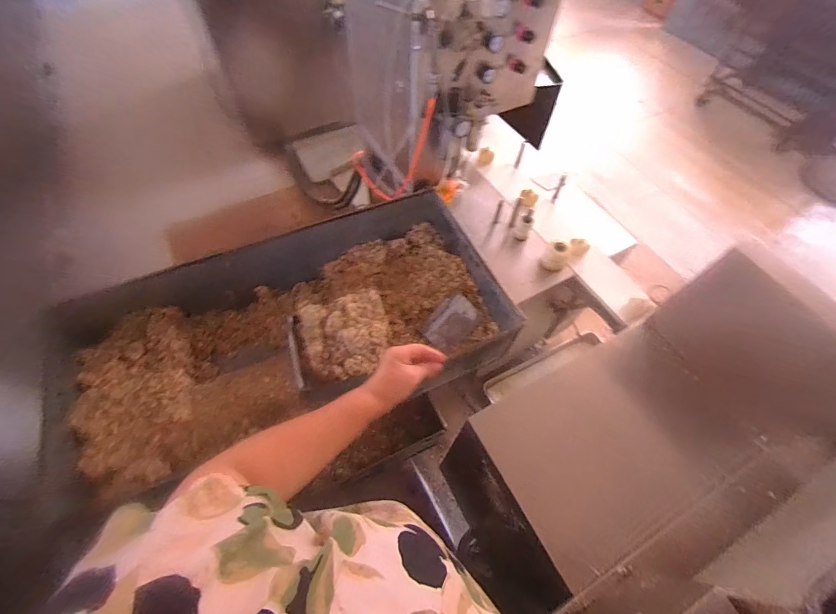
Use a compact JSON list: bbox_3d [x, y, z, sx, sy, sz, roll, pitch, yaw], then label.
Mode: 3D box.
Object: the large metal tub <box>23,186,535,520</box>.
[{"bbox_3d":[-0.278,0.036,0.835,0.857,0.186,0.468,-19,62,-12],"label":"large metal tub"}]

